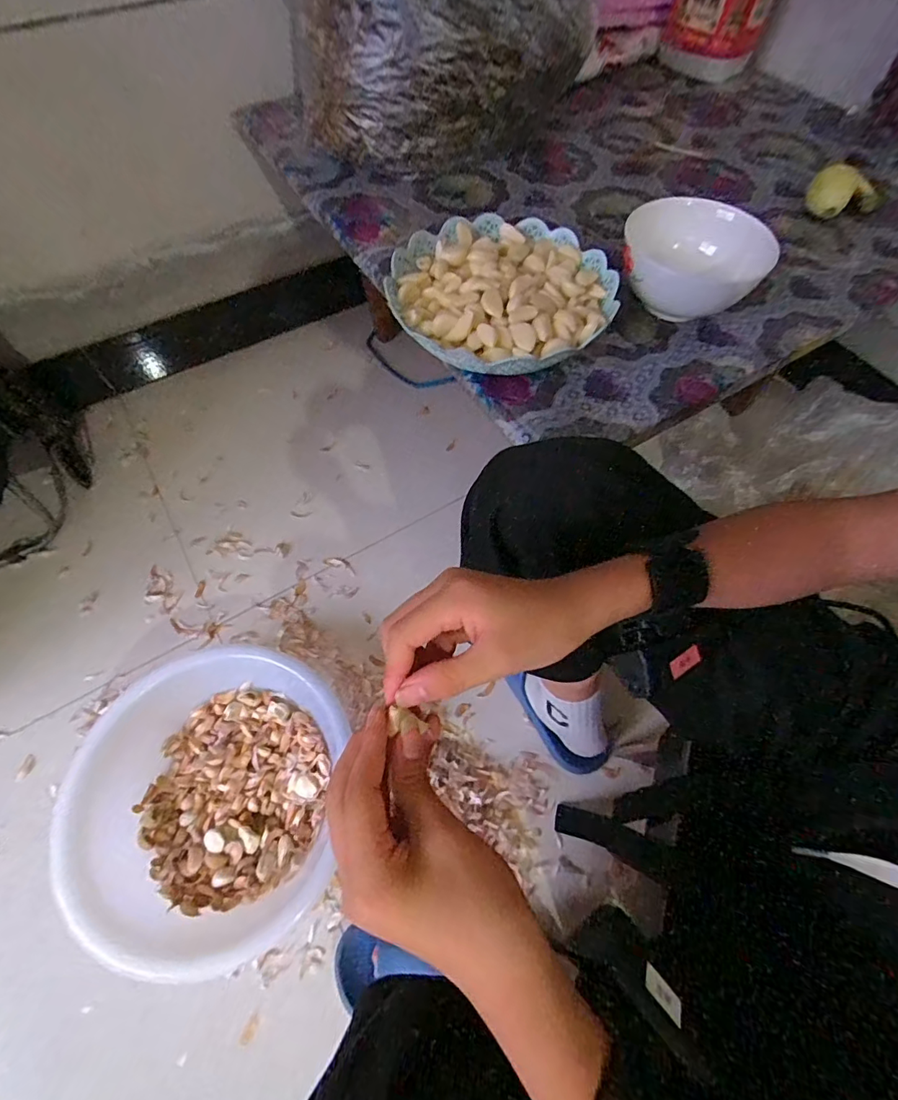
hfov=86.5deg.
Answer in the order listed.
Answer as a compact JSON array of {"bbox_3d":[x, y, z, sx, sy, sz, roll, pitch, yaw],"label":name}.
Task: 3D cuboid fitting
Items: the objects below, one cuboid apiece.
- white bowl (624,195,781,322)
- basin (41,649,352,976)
[{"bbox_3d":[0.242,-0.292,0.483,0.129,0.061,0.129,1,63,-1],"label":"white bowl"},{"bbox_3d":[-0.287,0.293,0.579,0.293,0.112,0.318,1,63,-1],"label":"basin"}]

